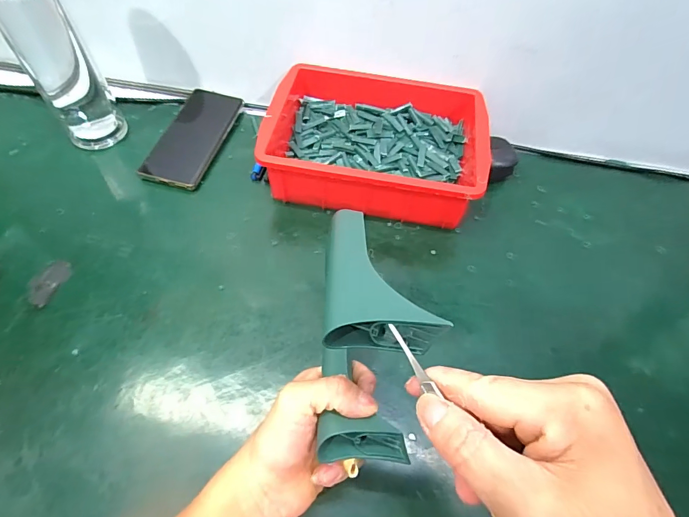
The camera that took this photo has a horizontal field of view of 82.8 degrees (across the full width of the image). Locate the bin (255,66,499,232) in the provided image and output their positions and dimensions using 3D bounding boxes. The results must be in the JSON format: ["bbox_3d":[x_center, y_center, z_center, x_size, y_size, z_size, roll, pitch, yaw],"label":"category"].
[{"bbox_3d":[0.037,-0.141,0.476,0.250,0.073,0.188,9,57,2],"label":"bin"}]

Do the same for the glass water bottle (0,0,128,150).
[{"bbox_3d":[-0.327,-0.236,0.419,0.071,0.239,0.058,27,60,13],"label":"glass water bottle"}]

